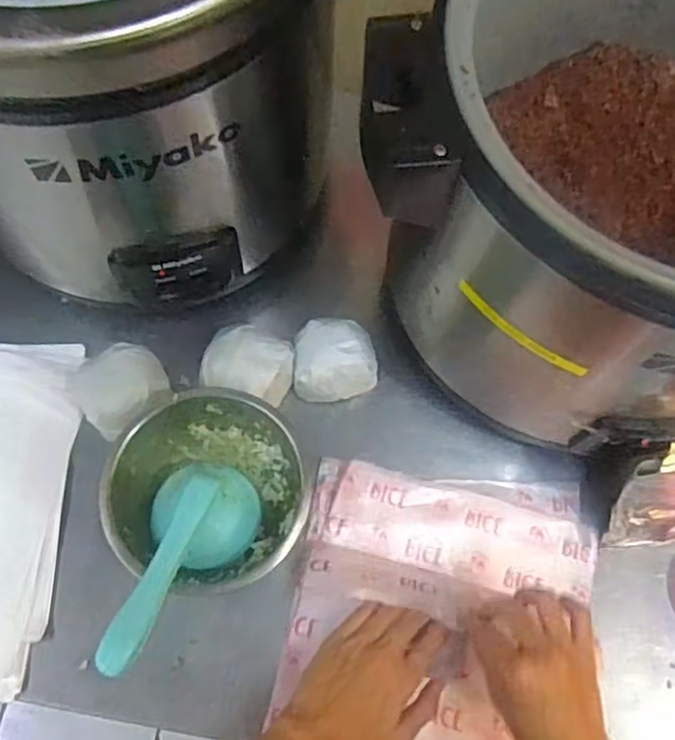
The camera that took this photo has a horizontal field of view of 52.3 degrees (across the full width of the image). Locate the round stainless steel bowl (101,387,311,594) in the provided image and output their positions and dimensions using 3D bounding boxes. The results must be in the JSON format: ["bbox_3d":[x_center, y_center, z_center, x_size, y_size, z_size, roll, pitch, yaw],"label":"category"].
[{"bbox_3d":[-0.111,0.105,0.607,0.166,0.063,0.168,1,69,-2],"label":"round stainless steel bowl"}]

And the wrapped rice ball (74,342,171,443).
[{"bbox_3d":[-0.202,0.015,0.642,0.082,0.049,0.075,1,69,-2],"label":"wrapped rice ball"}]

